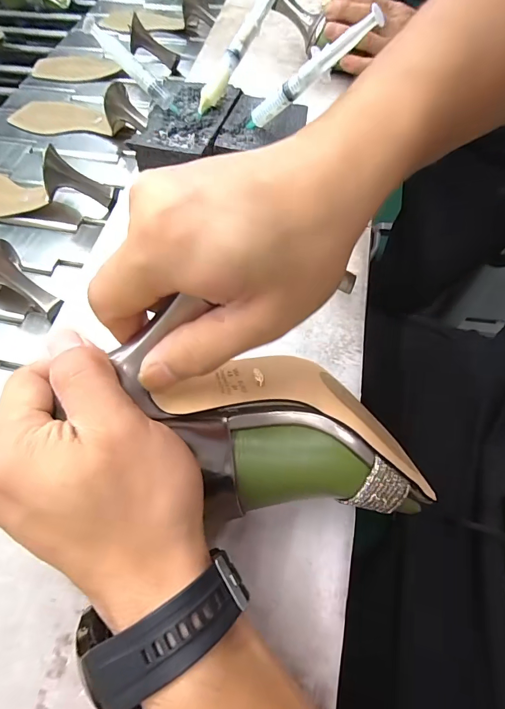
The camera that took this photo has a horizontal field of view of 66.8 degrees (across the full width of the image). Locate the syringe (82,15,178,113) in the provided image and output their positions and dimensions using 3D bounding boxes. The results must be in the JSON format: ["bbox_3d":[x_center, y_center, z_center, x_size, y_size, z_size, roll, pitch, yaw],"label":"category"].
[{"bbox_3d":[-0.124,-0.295,0.391,0.117,0.022,0.013,43,68,-5],"label":"syringe"}]

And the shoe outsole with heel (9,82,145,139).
[{"bbox_3d":[-0.235,-0.330,0.513,0.212,0.053,0.074,23,63,13],"label":"shoe outsole with heel"}]

